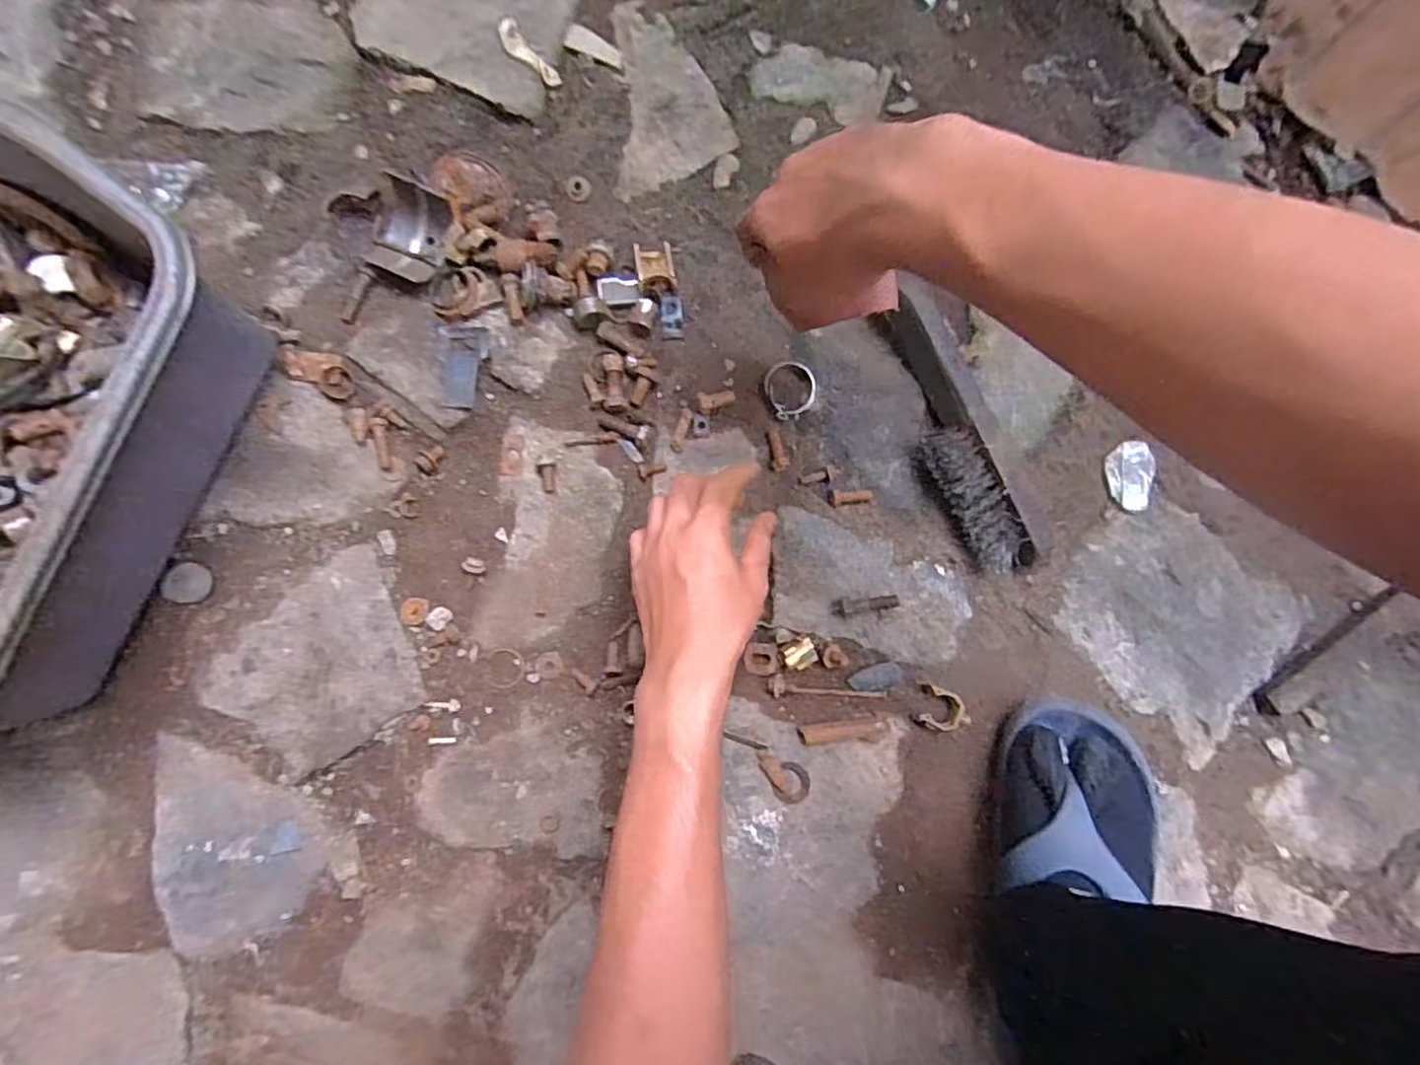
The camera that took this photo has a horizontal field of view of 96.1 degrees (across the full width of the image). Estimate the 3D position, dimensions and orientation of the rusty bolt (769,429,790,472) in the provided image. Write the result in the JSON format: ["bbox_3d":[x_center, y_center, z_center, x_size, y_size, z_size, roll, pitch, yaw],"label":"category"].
[{"bbox_3d":[0.051,-0.061,0.473,0.013,0.007,0.032,-6,86,-5],"label":"rusty bolt"}]

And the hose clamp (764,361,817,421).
[{"bbox_3d":[0.061,-0.107,0.478,0.037,0.006,0.044,-8,86,-5],"label":"hose clamp"}]

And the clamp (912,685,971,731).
[{"bbox_3d":[0.171,0.131,0.467,0.035,0.015,0.030,21,84,-2],"label":"clamp"}]

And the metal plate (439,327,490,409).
[{"bbox_3d":[-0.177,-0.120,0.461,0.033,0.004,0.058,-1,85,-4],"label":"metal plate"}]

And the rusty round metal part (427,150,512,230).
[{"bbox_3d":[-0.173,-0.251,0.470,0.043,0.019,0.057,-37,89,-6],"label":"rusty round metal part"}]

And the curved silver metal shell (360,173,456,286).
[{"bbox_3d":[-0.222,-0.220,0.467,0.054,0.020,0.062,18,84,-3],"label":"curved silver metal shell"}]

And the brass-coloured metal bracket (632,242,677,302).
[{"bbox_3d":[-0.040,-0.196,0.480,0.028,0.018,0.041,-9,86,-5],"label":"brass-coloured metal bracket"}]

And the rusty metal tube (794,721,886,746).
[{"bbox_3d":[0.094,0.143,0.455,0.063,0.010,0.014,-1,85,-4],"label":"rusty metal tube"}]

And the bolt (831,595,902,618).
[{"bbox_3d":[0.112,0.052,0.462,0.046,0.014,0.013,-7,86,-5],"label":"bolt"}]

